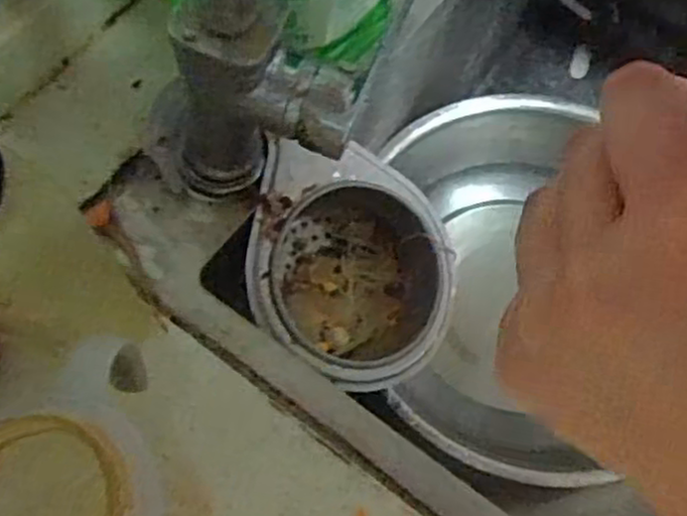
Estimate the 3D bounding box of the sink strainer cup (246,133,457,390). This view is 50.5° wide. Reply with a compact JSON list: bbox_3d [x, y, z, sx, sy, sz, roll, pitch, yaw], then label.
[{"bbox_3d":[-0.003,0.006,0.450,0.140,0.070,0.140,3,83,-26],"label":"sink strainer cup"}]

